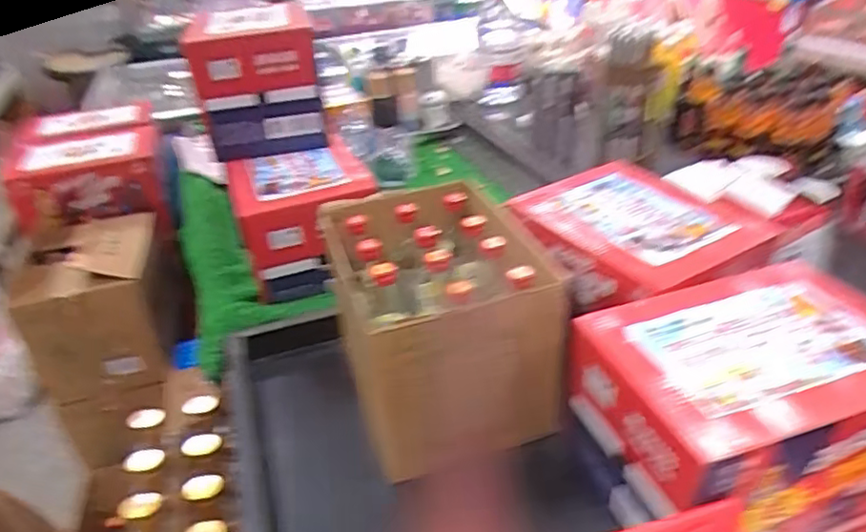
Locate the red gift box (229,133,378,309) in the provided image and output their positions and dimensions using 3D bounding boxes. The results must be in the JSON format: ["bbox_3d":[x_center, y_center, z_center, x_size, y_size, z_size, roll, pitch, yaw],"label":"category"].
[{"bbox_3d":[-0.236,-0.095,1.155,0.232,0.167,0.260,-12,33,-13],"label":"red gift box"}]

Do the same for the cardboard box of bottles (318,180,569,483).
[{"bbox_3d":[0.009,0.069,0.890,0.262,0.243,0.312,-11,32,-12],"label":"cardboard box of bottles"}]

